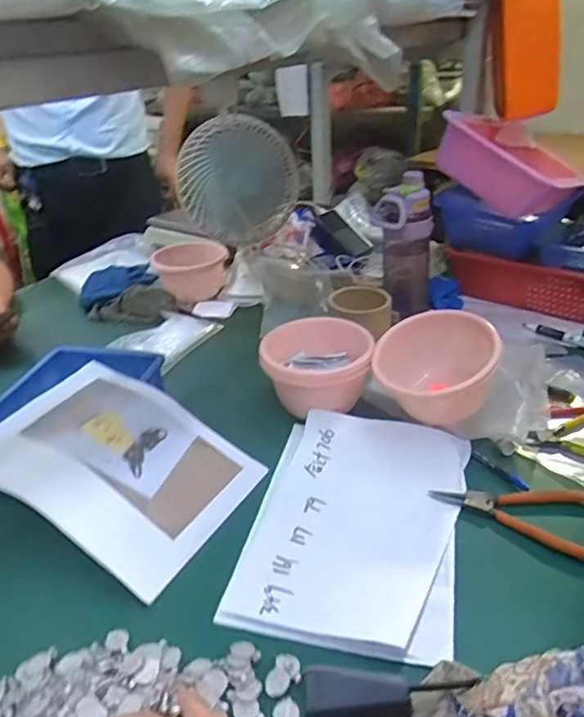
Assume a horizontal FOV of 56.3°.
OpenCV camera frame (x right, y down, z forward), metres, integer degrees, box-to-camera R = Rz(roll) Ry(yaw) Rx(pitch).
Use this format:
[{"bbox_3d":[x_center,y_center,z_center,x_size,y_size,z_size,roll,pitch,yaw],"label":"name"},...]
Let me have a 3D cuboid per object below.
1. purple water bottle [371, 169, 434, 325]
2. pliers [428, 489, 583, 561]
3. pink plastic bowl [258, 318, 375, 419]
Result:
[{"bbox_3d":[0.185,-0.176,0.907,0.098,0.225,0.090,1,31,9],"label":"purple water bottle"},{"bbox_3d":[0.239,0.160,0.581,0.172,0.017,0.093,8,33,19],"label":"pliers"},{"bbox_3d":[0.035,0.011,0.752,0.140,0.093,0.143,-3,31,2],"label":"pink plastic bowl"}]

